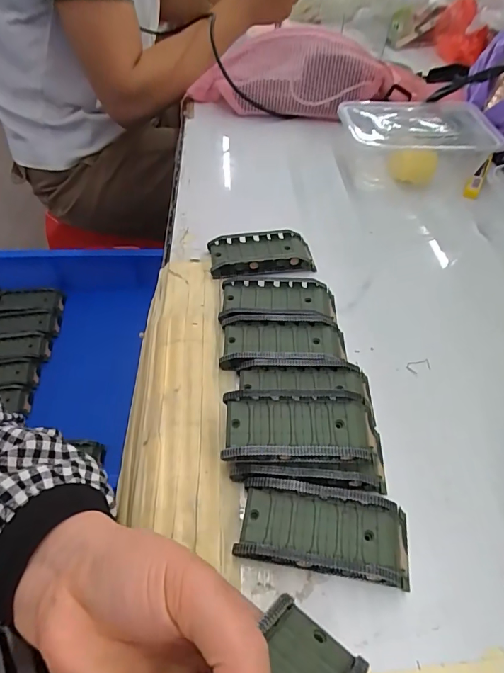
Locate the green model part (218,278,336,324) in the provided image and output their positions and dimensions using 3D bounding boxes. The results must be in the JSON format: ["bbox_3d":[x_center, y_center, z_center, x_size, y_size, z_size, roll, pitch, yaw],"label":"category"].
[{"bbox_3d":[0.023,-0.030,0.368,0.096,0.015,0.048,2,50,-1],"label":"green model part"}]

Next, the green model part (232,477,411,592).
[{"bbox_3d":[0.043,0.113,0.250,0.096,0.020,0.045,9,50,4],"label":"green model part"}]

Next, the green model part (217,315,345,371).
[{"bbox_3d":[0.026,0.002,0.339,0.097,0.017,0.043,1,50,-2],"label":"green model part"}]

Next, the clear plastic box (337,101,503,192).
[{"bbox_3d":[0.190,-0.228,0.513,0.175,0.065,0.105,5,50,1],"label":"clear plastic box"}]

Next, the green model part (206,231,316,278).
[{"bbox_3d":[0.009,-0.077,0.407,0.095,0.016,0.046,-5,51,-7],"label":"green model part"}]

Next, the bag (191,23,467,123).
[{"bbox_3d":[0.099,-0.365,0.601,0.347,0.092,0.089,4,50,0],"label":"bag"}]

